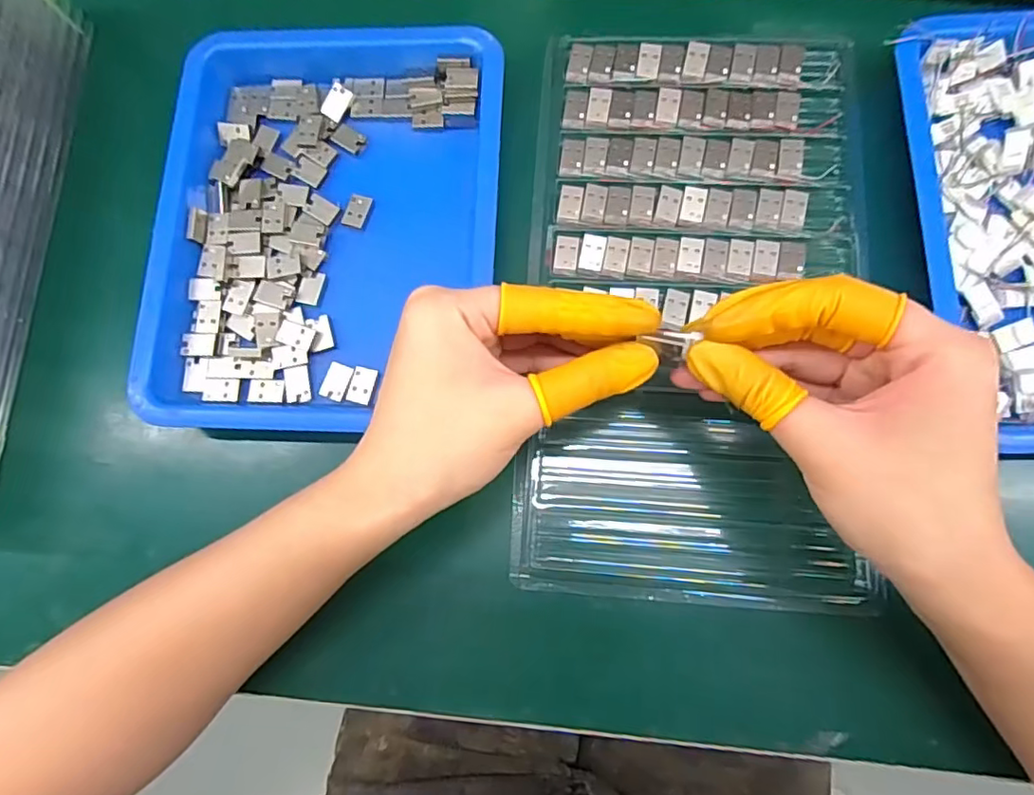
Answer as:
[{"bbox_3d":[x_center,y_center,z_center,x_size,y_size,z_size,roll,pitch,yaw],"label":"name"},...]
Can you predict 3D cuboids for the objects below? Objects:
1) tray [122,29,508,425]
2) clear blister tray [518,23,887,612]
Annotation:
[{"bbox_3d":[-0.094,-0.094,0.296,0.167,0.027,0.218,2,82,4],"label":"tray"},{"bbox_3d":[0.087,-0.051,0.287,0.156,0.017,0.289,4,82,4],"label":"clear blister tray"}]

